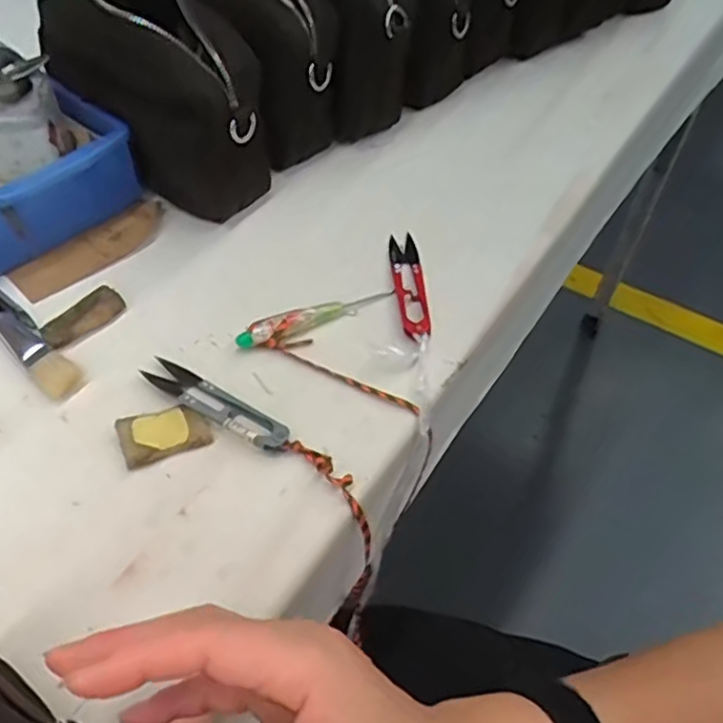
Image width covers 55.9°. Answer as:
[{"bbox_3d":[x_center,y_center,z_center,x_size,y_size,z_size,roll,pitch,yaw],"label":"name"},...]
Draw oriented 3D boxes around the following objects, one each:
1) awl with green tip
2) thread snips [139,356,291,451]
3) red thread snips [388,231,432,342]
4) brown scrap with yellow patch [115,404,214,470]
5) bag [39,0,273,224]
[{"bbox_3d":[-0.029,-0.030,0.441,0.104,0.014,0.017,-24,56,-20],"label":"awl with green tip"},{"bbox_3d":[-0.085,0.023,0.393,0.101,0.011,0.023,28,55,19],"label":"thread snips"},{"bbox_3d":[0.032,-0.051,0.455,0.020,0.006,0.098,-11,48,7],"label":"red thread snips"},{"bbox_3d":[-0.110,0.040,0.380,0.047,0.005,0.030,-17,54,-15],"label":"brown scrap with yellow patch"},{"bbox_3d":[-0.148,-0.195,0.489,0.179,0.126,0.083,34,58,23],"label":"bag"}]

